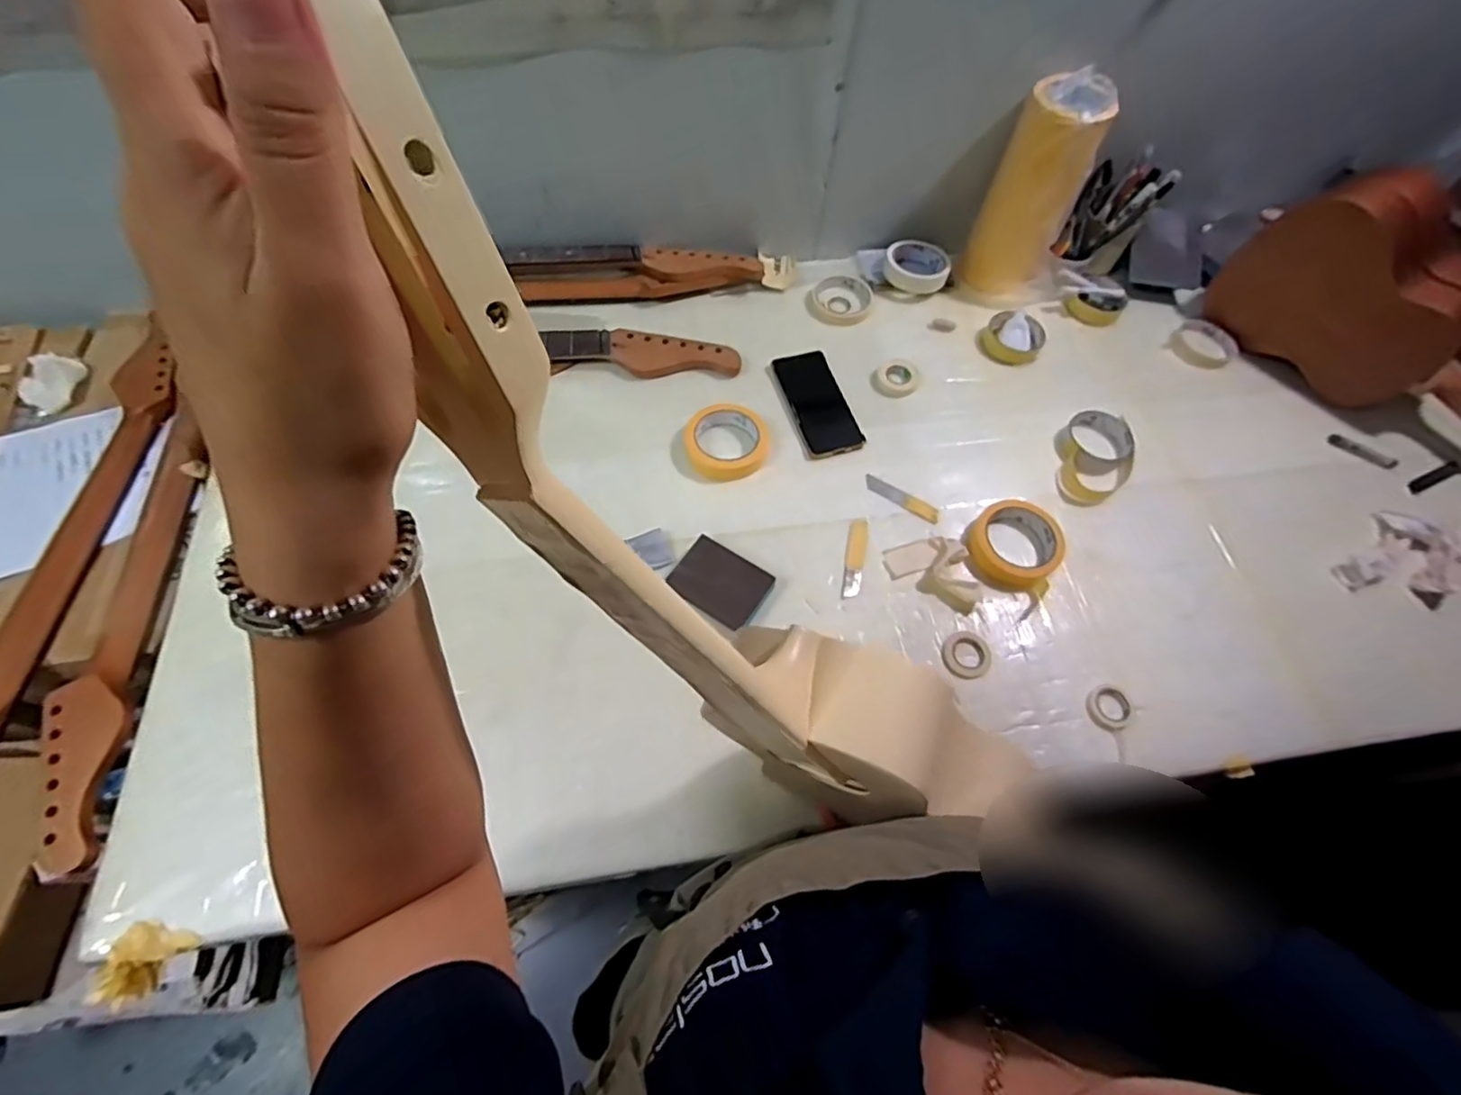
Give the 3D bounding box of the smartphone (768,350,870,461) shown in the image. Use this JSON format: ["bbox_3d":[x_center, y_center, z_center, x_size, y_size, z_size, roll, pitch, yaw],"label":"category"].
[{"bbox_3d":[0.114,-0.190,0.800,0.076,0.012,0.162,-15,64,-9],"label":"smartphone"}]

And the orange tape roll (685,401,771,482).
[{"bbox_3d":[-0.001,-0.132,0.757,0.102,0.025,0.092,-19,65,-11],"label":"orange tape roll"}]

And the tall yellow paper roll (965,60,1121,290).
[{"bbox_3d":[0.412,-0.481,0.833,0.115,0.228,0.112,22,64,9],"label":"tall yellow paper roll"}]

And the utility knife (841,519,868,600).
[{"bbox_3d":[0.142,0.011,0.701,0.021,0.004,0.102,11,63,4],"label":"utility knife"}]

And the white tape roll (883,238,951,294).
[{"bbox_3d":[0.280,-0.421,0.921,0.096,0.032,0.096,1,63,-1],"label":"white tape roll"}]

